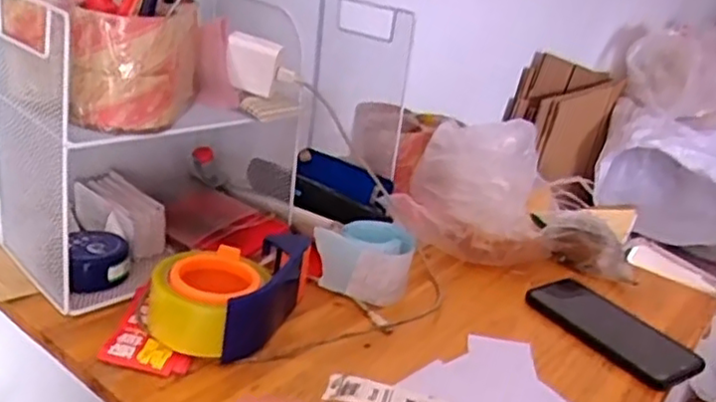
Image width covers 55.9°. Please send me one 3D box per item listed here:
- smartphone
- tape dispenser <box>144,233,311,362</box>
[{"bbox_3d":[0.244,0.121,0.663,0.085,0.014,0.171,-8,28,-32],"label":"smartphone"},{"bbox_3d":[-0.111,0.074,0.593,0.096,0.063,0.157,14,24,14],"label":"tape dispenser"}]

